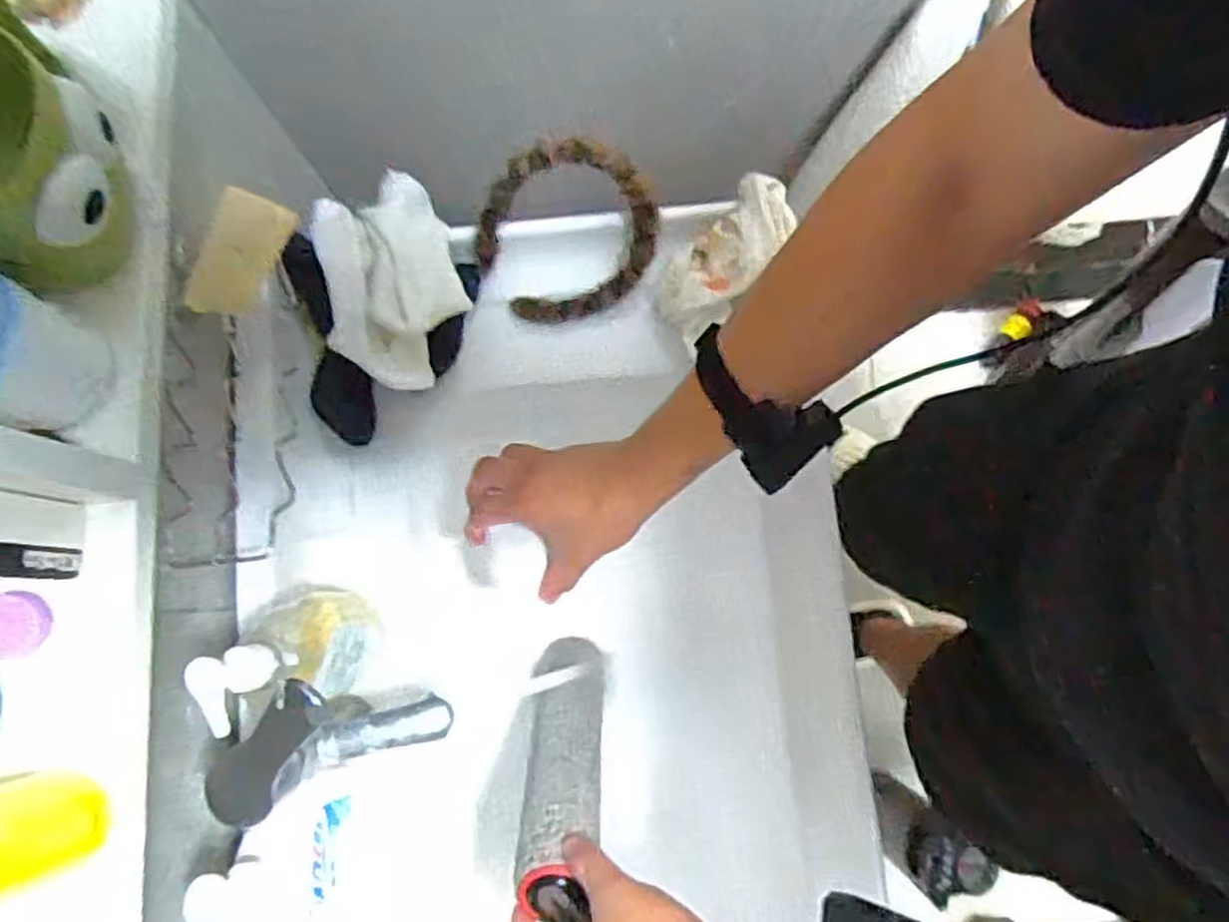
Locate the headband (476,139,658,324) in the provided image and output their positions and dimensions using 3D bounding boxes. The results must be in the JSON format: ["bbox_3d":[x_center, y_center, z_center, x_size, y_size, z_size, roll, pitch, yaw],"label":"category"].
[{"bbox_3d":[-0.039,-0.192,0.657,0.149,0.028,0.139,5,116,10],"label":"headband"}]

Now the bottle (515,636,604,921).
[{"bbox_3d":[-0.039,0.230,0.618,0.057,0.267,0.057,0,116,1],"label":"bottle"}]

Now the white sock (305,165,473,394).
[{"bbox_3d":[-0.183,-0.153,0.650,0.108,0.073,0.196,-19,80,-3],"label":"white sock"}]

